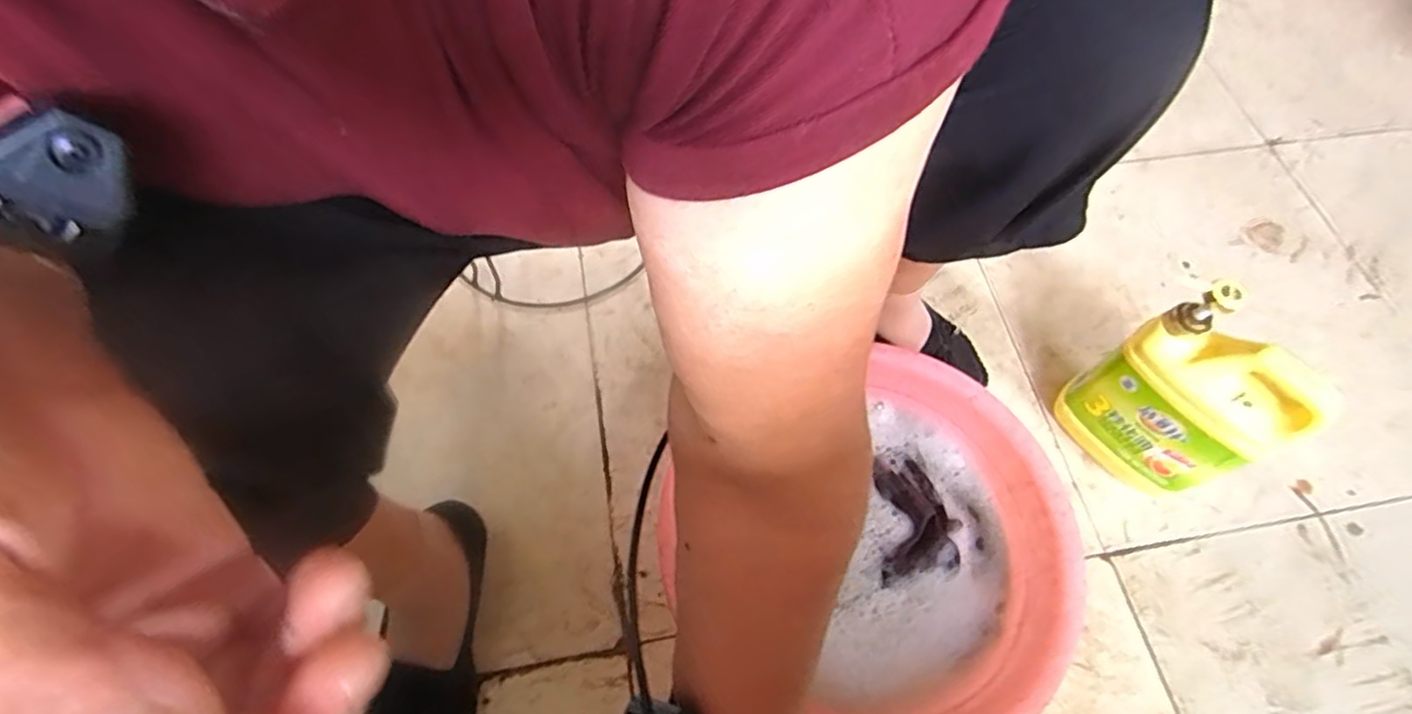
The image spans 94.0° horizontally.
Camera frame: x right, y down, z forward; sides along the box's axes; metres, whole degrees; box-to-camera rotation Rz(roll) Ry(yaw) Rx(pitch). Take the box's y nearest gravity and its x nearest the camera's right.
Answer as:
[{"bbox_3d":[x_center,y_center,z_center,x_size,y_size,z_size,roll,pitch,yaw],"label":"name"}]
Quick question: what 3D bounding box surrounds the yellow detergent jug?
[{"bbox_3d":[0.446,0.043,0.617,0.083,0.185,0.142,-28,68,-16],"label":"yellow detergent jug"}]

